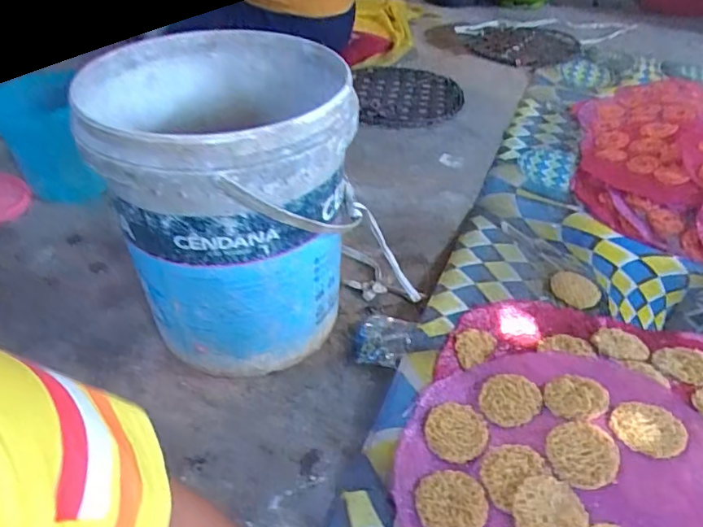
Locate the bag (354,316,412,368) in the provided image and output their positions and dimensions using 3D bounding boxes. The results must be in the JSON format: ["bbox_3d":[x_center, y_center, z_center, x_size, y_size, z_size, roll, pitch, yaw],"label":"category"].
[{"bbox_3d":[0.044,0.108,0.789,0.077,0.016,0.092,9,41,9],"label":"bag"}]

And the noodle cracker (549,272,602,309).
[{"bbox_3d":[0.361,0.039,0.889,0.076,0.010,0.077,1,40,-1],"label":"noodle cracker"}]

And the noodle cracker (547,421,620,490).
[{"bbox_3d":[0.261,0.212,0.623,0.072,0.012,0.075,-2,42,-3],"label":"noodle cracker"}]

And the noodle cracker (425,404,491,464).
[{"bbox_3d":[0.128,0.204,0.673,0.072,0.006,0.077,1,40,-1],"label":"noodle cracker"}]

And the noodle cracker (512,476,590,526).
[{"bbox_3d":[0.211,0.266,0.587,0.075,0.011,0.073,1,40,-1],"label":"noodle cracker"}]

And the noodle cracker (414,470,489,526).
[{"bbox_3d":[0.110,0.262,0.605,0.077,0.005,0.074,3,40,2],"label":"noodle cracker"}]

